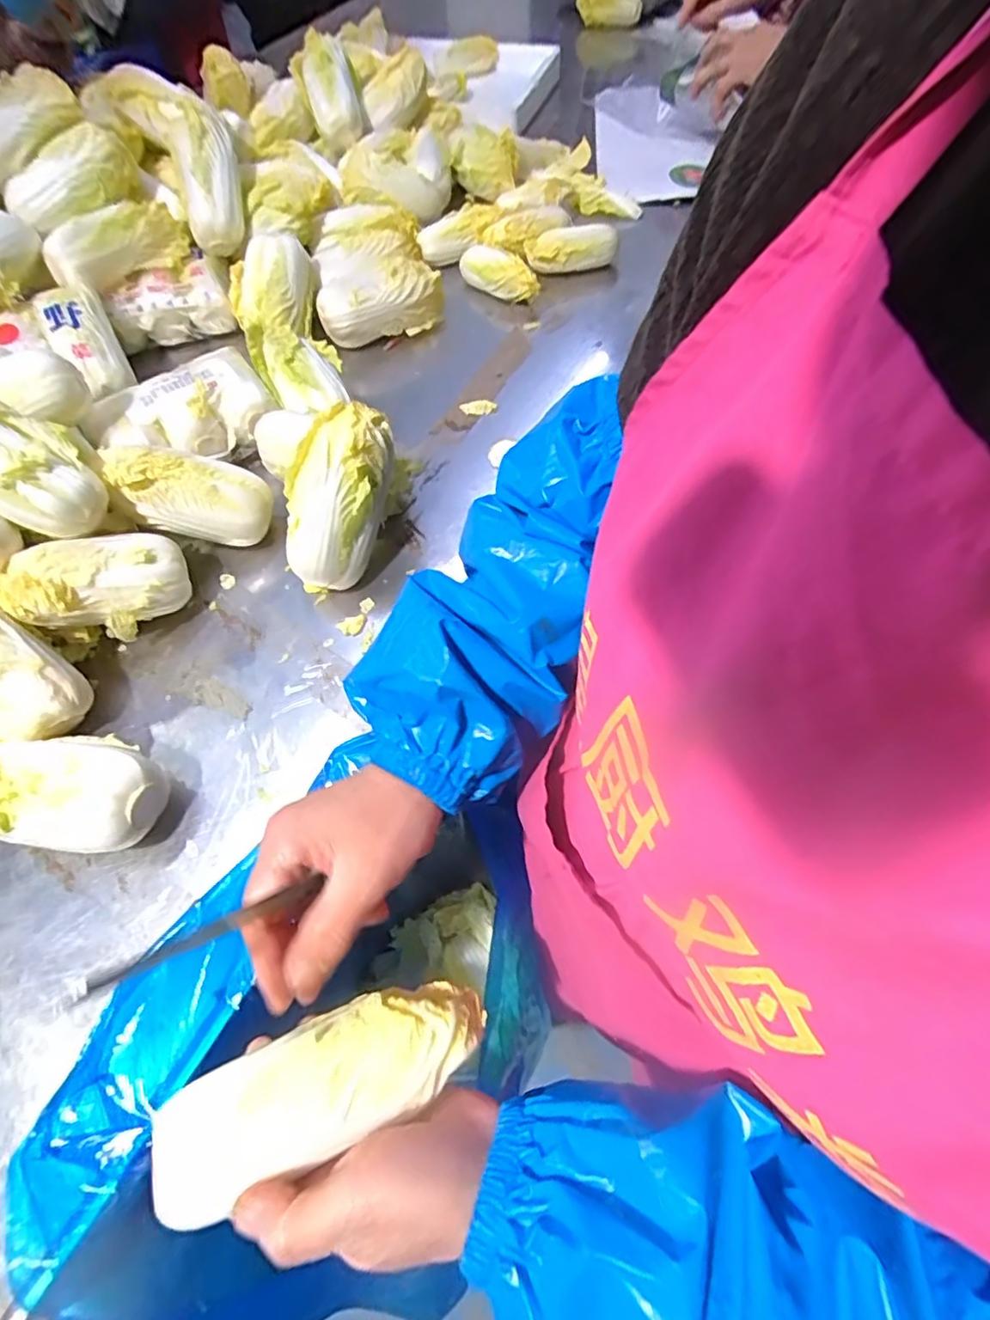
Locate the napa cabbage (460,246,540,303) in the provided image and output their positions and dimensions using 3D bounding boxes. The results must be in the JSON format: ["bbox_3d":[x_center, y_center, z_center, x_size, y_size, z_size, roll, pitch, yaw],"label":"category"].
[{"bbox_3d":[0.002,-0.512,0.786,0.120,0.038,0.044,26,66,16],"label":"napa cabbage"}]

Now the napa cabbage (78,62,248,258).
[{"bbox_3d":[-0.408,-0.670,0.763,0.127,0.098,0.256,-42,95,-17],"label":"napa cabbage"}]

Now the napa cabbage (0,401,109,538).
[{"bbox_3d":[-0.418,-0.163,0.504,0.161,0.076,0.089,27,49,-23],"label":"napa cabbage"}]

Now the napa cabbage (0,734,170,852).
[{"bbox_3d":[-0.327,0.100,0.461,0.144,0.070,0.090,5,62,6],"label":"napa cabbage"}]

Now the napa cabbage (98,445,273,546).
[{"bbox_3d":[-0.303,-0.163,0.585,0.146,0.072,0.079,9,88,-29],"label":"napa cabbage"}]

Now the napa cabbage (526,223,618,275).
[{"bbox_3d":[0.105,-0.560,0.808,0.122,0.044,0.046,-12,61,-3],"label":"napa cabbage"}]

